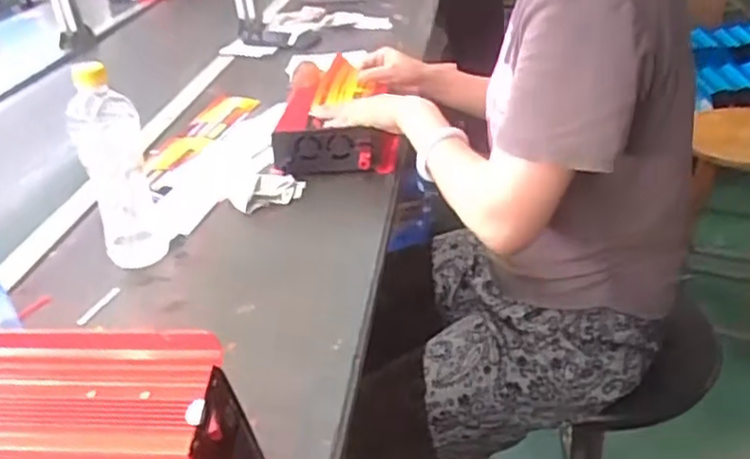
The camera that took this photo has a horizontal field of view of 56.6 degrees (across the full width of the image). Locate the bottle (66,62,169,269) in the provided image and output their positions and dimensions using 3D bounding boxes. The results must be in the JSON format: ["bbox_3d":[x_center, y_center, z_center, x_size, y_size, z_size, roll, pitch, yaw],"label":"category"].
[{"bbox_3d":[-0.272,-0.067,0.732,0.068,0.218,0.065,-14,31,-12],"label":"bottle"}]

